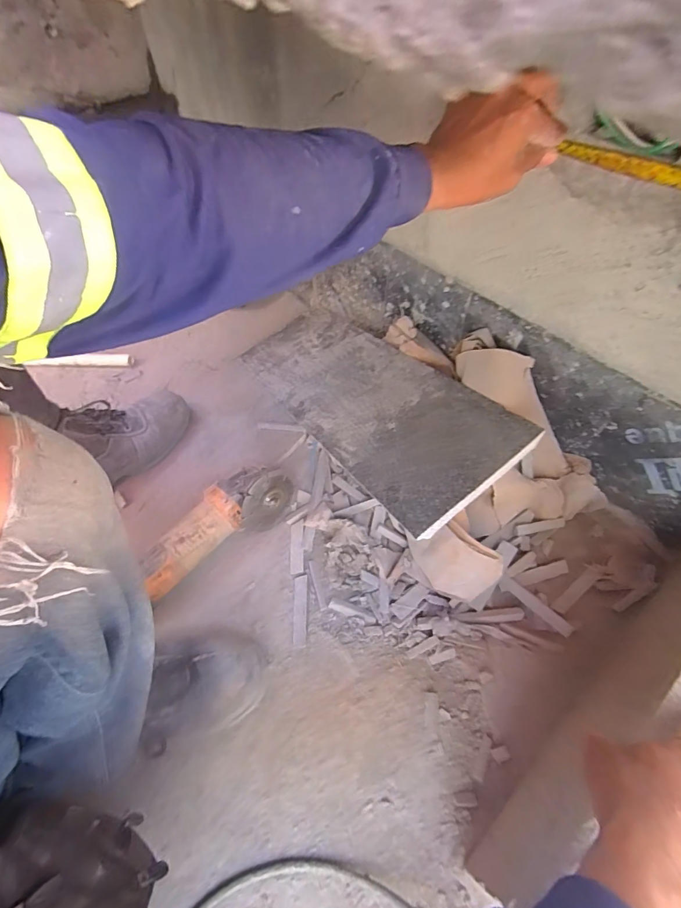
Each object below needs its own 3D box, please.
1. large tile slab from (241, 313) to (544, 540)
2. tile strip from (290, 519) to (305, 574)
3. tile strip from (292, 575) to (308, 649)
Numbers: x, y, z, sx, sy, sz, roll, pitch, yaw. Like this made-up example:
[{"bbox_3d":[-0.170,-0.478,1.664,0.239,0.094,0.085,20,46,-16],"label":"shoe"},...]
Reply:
[{"bbox_3d":[0.024,-0.106,0.690,0.215,0.011,0.558,-37,47,-11],"label":"large tile slab"},{"bbox_3d":[-0.068,0.144,0.643,0.022,0.007,0.083,-6,59,7],"label":"tile strip"},{"bbox_3d":[-0.059,0.226,0.595,0.020,0.004,0.098,-2,56,0],"label":"tile strip"}]

